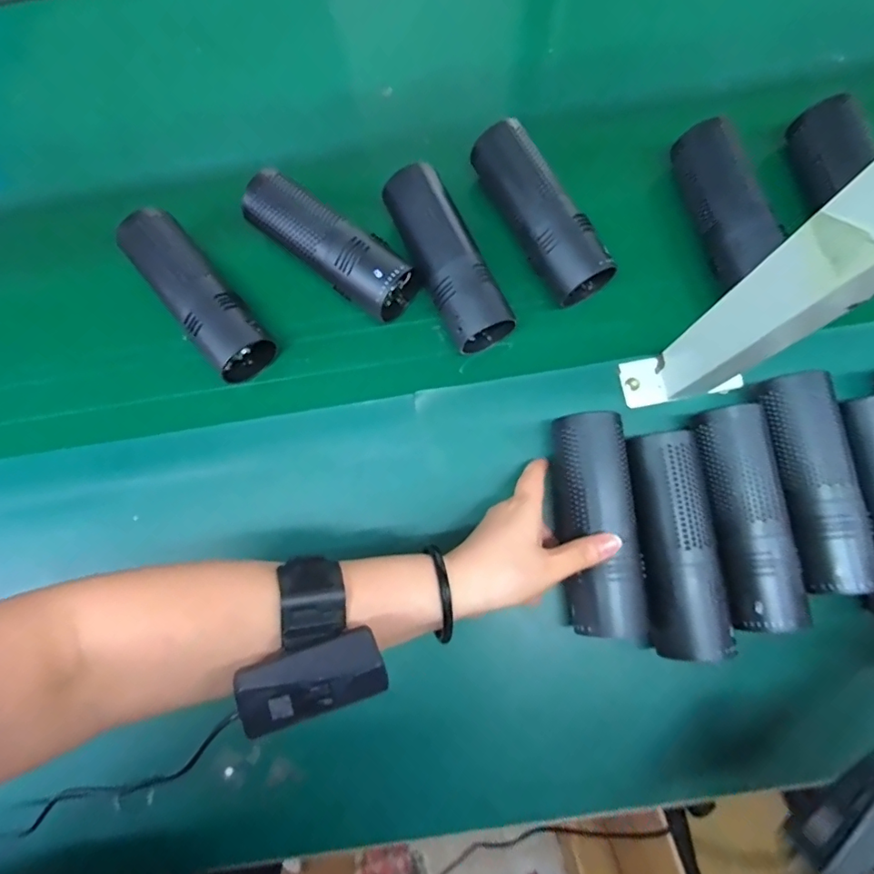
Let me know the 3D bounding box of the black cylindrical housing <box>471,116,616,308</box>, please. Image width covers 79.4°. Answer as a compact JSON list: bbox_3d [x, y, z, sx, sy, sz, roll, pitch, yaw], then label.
[{"bbox_3d":[0.088,-0.196,0.458,0.050,0.048,0.161,-29,79,-4],"label":"black cylindrical housing"}]

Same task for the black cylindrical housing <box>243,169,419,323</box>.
[{"bbox_3d":[-0.094,-0.168,0.462,0.156,0.054,0.055,38,82,8],"label":"black cylindrical housing"}]

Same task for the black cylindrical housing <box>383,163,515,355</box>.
[{"bbox_3d":[0.007,-0.153,0.454,0.051,0.044,0.158,-25,79,-3],"label":"black cylindrical housing"}]

